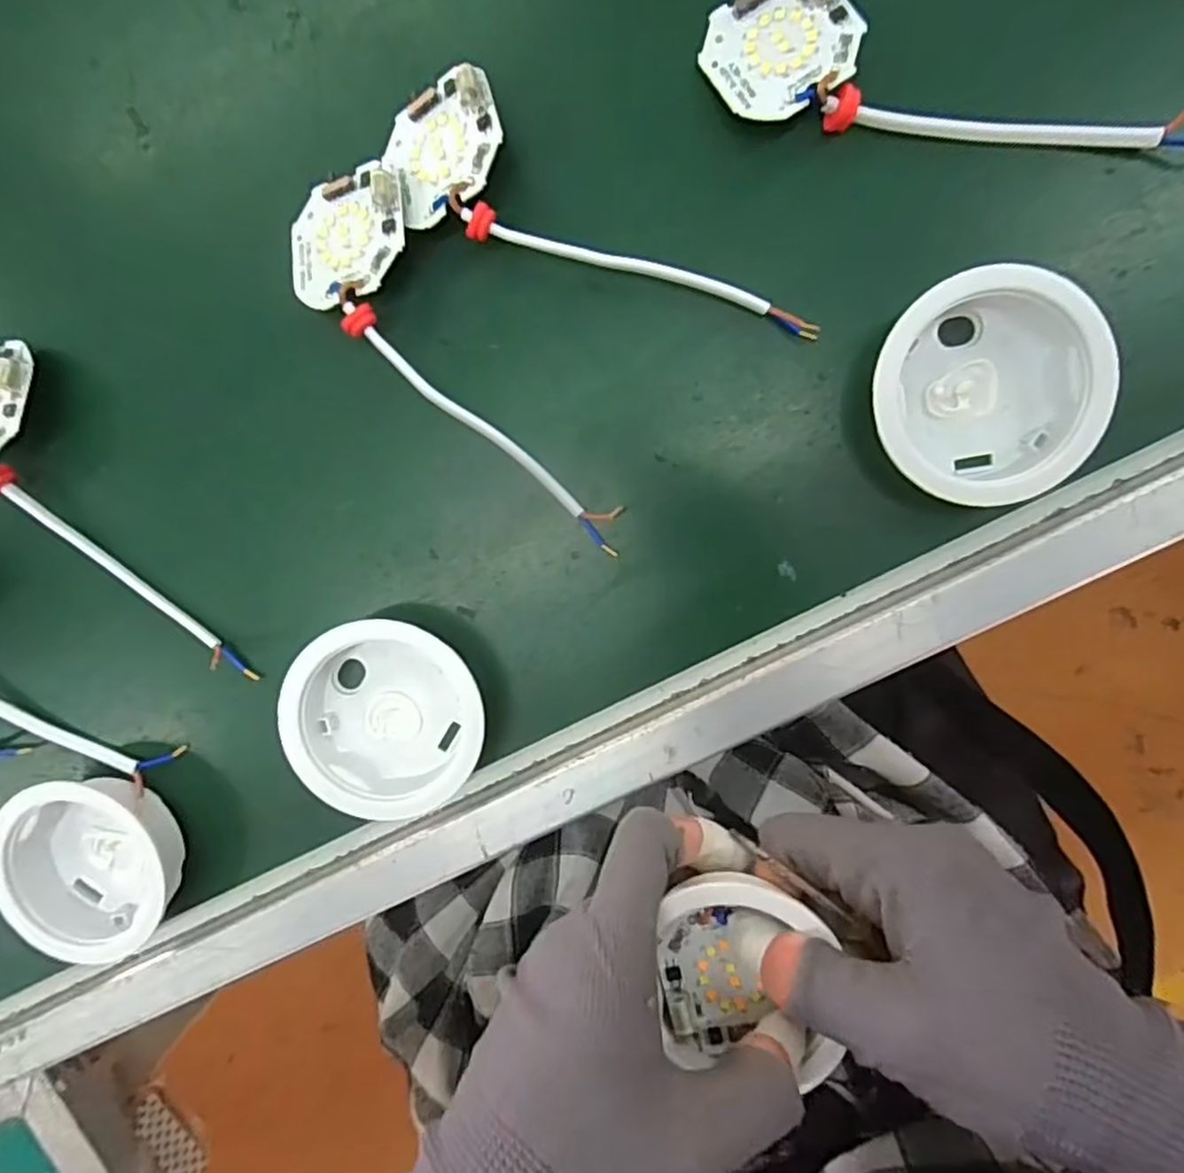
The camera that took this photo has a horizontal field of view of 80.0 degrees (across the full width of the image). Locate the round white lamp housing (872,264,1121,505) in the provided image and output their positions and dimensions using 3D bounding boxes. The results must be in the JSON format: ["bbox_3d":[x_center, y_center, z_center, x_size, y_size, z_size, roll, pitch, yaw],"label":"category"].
[{"bbox_3d":[0.128,-0.065,0.234,0.070,0.025,0.073,0,95,4],"label":"round white lamp housing"}]

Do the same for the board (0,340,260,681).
[{"bbox_3d":[-0.199,-0.022,0.271,0.048,0.023,0.161,-31,92,6],"label":"board"}]

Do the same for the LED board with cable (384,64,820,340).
[{"bbox_3d":[-0.002,-0.115,0.241,0.157,0.023,0.048,35,96,0],"label":"LED board with cable"}]

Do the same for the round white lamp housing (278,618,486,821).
[{"bbox_3d":[-0.074,0.047,0.263,0.070,0.028,0.069,0,95,4],"label":"round white lamp housing"}]

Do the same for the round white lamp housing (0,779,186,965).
[{"bbox_3d":[-0.198,0.109,0.282,0.063,0.028,0.069,0,95,4],"label":"round white lamp housing"}]

